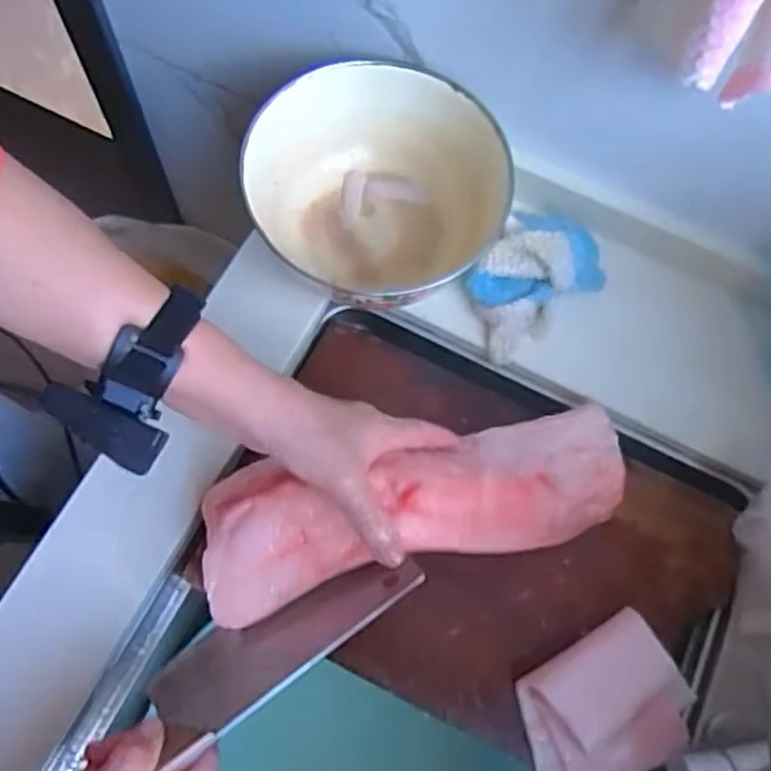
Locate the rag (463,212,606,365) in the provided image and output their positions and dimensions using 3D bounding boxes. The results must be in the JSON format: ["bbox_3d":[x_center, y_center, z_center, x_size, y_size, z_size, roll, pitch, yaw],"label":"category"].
[{"bbox_3d":[0.116,-0.088,0.604,0.124,0.064,0.083,-38,76,-15],"label":"rag"}]

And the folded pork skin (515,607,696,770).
[{"bbox_3d":[0.151,0.224,0.503,0.120,0.028,0.093,-29,74,-12],"label":"folded pork skin"}]

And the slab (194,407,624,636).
[{"bbox_3d":[0.030,0.077,0.504,0.301,0.069,0.098,-11,70,-15],"label":"slab"}]

